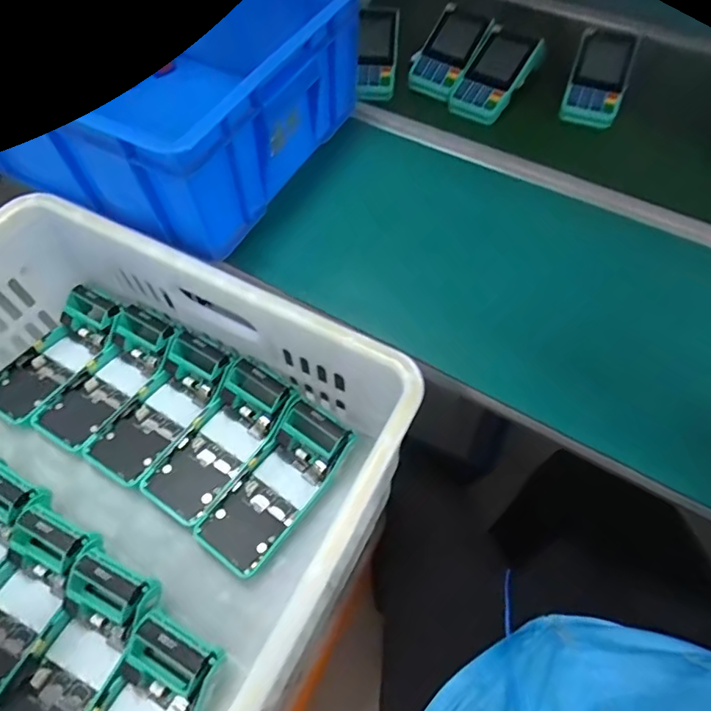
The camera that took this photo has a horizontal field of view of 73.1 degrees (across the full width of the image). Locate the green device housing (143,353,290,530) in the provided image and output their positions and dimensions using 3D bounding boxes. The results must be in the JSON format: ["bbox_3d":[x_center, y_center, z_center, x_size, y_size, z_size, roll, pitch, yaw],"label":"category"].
[{"bbox_3d":[-0.138,0.083,0.486,0.071,0.043,0.159,29,63,16],"label":"green device housing"}]

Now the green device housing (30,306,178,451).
[{"bbox_3d":[-0.271,0.024,0.528,0.078,0.045,0.161,27,63,15],"label":"green device housing"}]

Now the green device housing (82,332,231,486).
[{"bbox_3d":[-0.204,0.054,0.508,0.076,0.043,0.162,29,63,16],"label":"green device housing"}]

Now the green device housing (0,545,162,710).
[{"bbox_3d":[-0.237,0.253,0.390,0.077,0.042,0.166,24,62,14],"label":"green device housing"}]

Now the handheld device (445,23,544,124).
[{"bbox_3d":[0.181,-0.365,0.627,0.072,0.024,0.125,31,93,19],"label":"handheld device"}]

